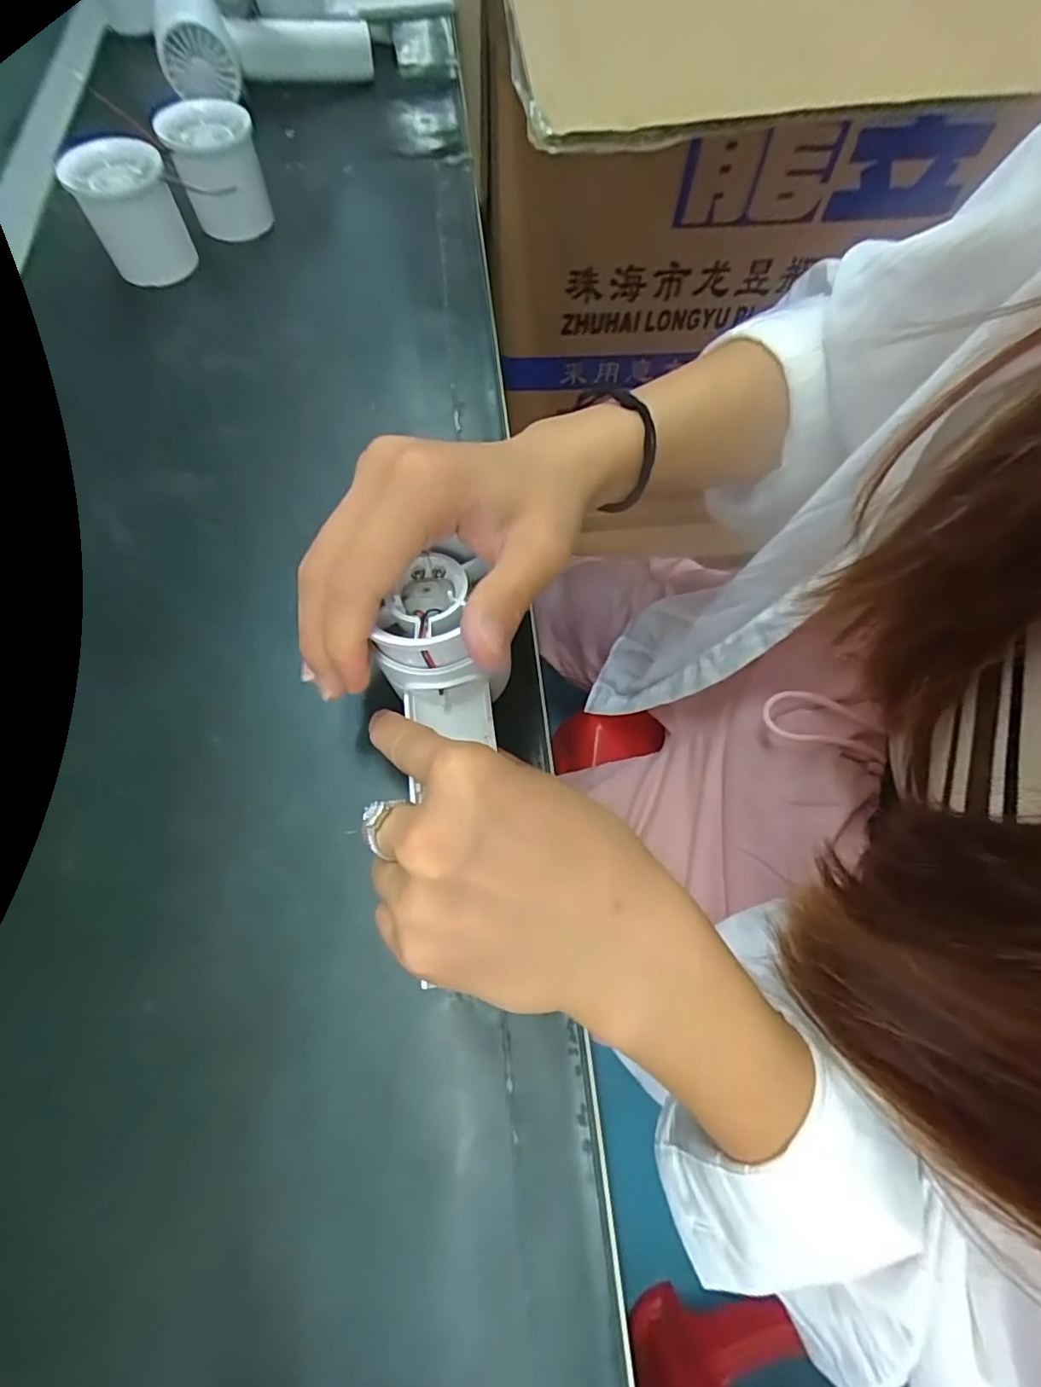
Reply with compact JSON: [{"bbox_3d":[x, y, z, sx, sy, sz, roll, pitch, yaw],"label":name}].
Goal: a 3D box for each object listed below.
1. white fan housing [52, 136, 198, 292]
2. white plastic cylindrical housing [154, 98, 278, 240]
[{"bbox_3d":[-0.237,-0.295,0.346,0.053,0.057,0.052,-23,73,-9],"label":"white fan housing"},{"bbox_3d":[-0.193,-0.334,0.362,0.050,0.058,0.045,-21,73,-8],"label":"white plastic cylindrical housing"}]

